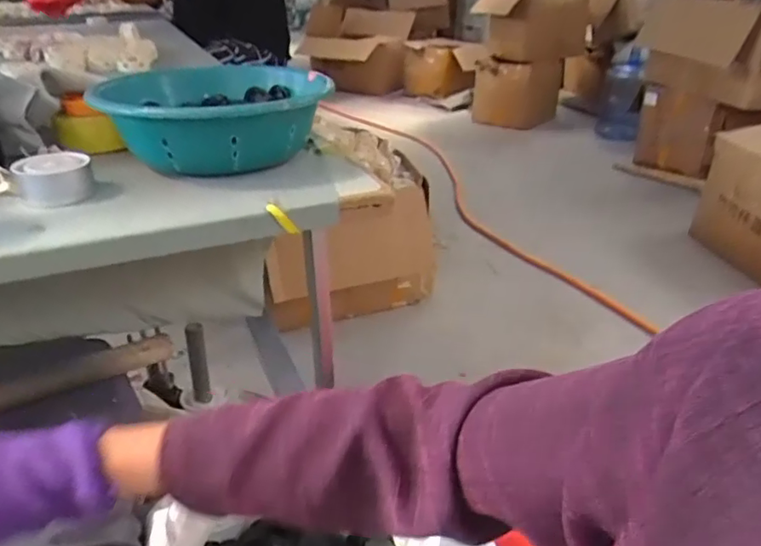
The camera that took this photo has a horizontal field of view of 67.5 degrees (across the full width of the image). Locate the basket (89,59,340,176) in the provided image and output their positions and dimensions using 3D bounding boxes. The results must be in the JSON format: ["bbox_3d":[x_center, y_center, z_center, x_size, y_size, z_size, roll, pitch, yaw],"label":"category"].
[{"bbox_3d":[-0.185,-0.181,0.670,0.242,0.084,0.268,1,29,0],"label":"basket"}]

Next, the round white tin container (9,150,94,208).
[{"bbox_3d":[-0.317,-0.093,0.556,0.063,0.036,0.060,-15,33,-27],"label":"round white tin container"}]

